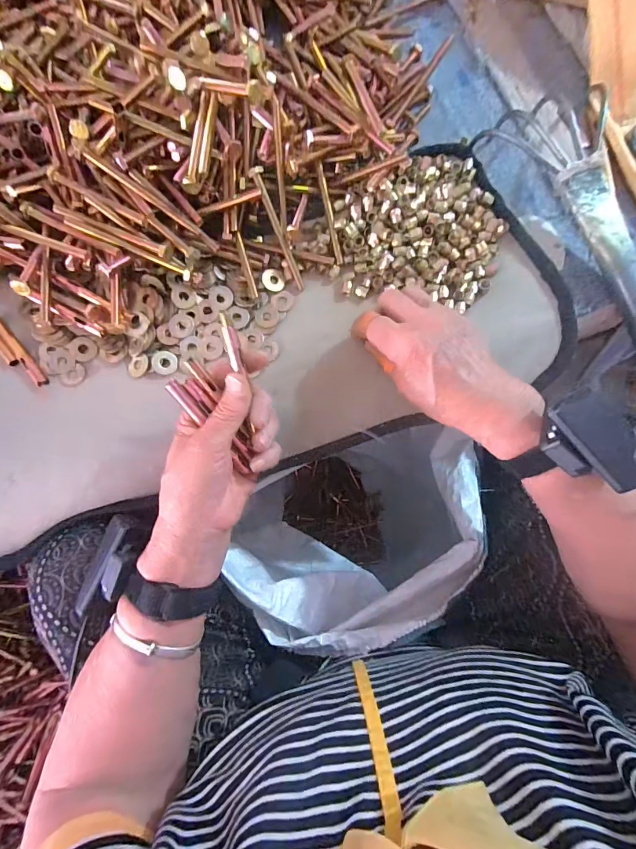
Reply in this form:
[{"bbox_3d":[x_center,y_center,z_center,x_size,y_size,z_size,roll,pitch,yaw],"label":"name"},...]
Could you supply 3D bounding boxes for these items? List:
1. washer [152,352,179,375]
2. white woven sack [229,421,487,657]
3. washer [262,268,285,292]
[{"bbox_3d":[-0.136,-0.055,0.345,0.021,0.005,0.021,7,77,-32],"label":"washer"},{"bbox_3d":[0.037,0.144,0.560,0.268,0.398,0.209,3,78,2],"label":"white woven sack"},{"bbox_3d":[-0.041,-0.134,0.361,0.021,0.004,0.019,42,84,-10],"label":"washer"}]

